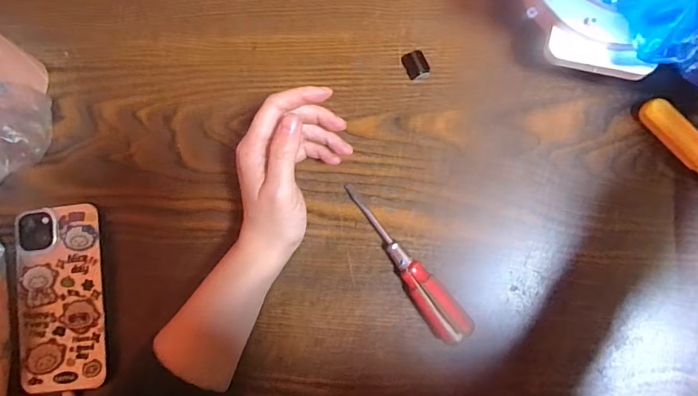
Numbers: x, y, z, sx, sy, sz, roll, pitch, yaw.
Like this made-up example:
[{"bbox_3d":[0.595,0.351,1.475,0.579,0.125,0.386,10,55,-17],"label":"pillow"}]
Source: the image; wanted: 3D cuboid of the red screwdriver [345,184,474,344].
[{"bbox_3d":[0.040,0.049,0.351,0.027,0.022,0.139,-40,83,0],"label":"red screwdriver"}]

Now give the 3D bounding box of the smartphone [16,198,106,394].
[{"bbox_3d":[-0.236,0.082,0.375,0.073,0.008,0.146,-8,83,4],"label":"smartphone"}]

